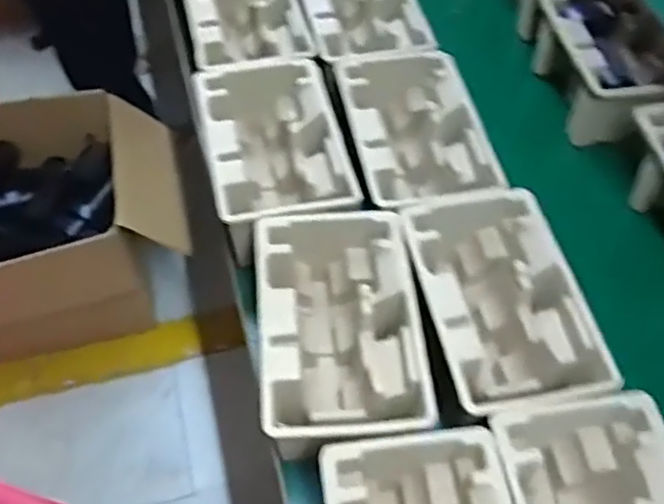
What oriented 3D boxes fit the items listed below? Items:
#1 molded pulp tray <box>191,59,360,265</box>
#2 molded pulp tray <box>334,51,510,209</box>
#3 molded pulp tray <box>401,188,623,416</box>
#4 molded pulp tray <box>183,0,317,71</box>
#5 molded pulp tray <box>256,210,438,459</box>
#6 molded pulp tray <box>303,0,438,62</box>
[{"bbox_3d":[-0.064,-0.098,0.772,0.149,0.116,0.227,-11,56,-9],"label":"molded pulp tray"},{"bbox_3d":[0.089,-0.127,0.786,0.145,0.098,0.227,-11,56,-9],"label":"molded pulp tray"},{"bbox_3d":[0.156,0.062,0.663,0.138,0.108,0.221,-10,56,-8],"label":"molded pulp tray"},{"bbox_3d":[-0.115,-0.292,0.894,0.145,0.106,0.234,-12,56,-10],"label":"molded pulp tray"},{"bbox_3d":[0.006,0.084,0.652,0.146,0.113,0.224,-4,55,-4],"label":"molded pulp tray"},{"bbox_3d":[0.030,-0.311,0.905,0.142,0.097,0.229,-10,56,-8],"label":"molded pulp tray"}]

